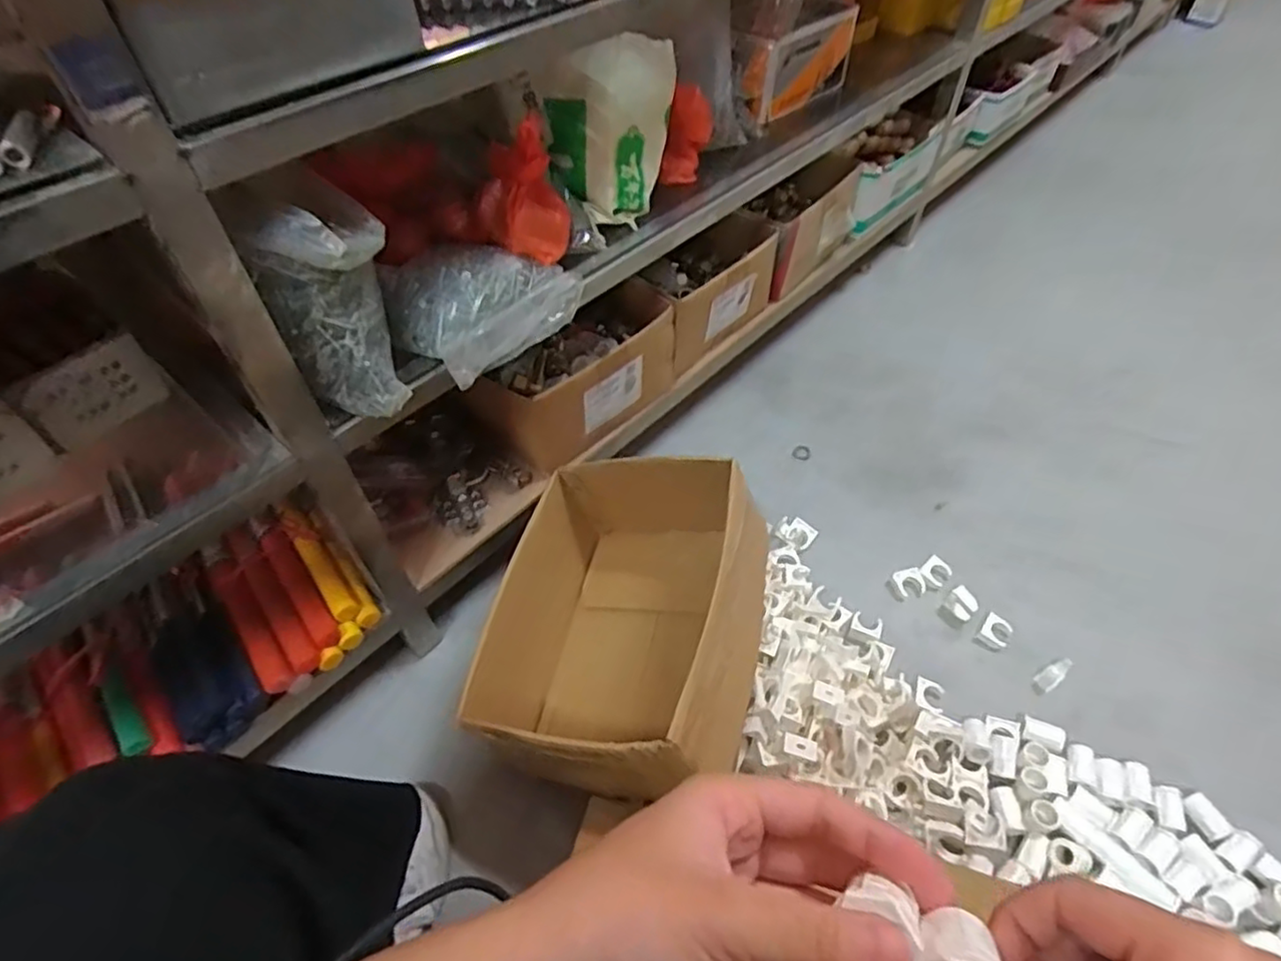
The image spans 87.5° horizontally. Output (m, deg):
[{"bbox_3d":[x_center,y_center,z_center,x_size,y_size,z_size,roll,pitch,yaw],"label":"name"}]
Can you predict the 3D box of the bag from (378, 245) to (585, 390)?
[{"bbox_3d":[-0.145,-0.166,0.606,0.115,0.065,0.173,28,56,22],"label":"bag"}]

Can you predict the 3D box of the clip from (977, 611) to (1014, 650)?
[{"bbox_3d":[0.408,0.173,0.766,0.030,0.011,0.039,30,57,24],"label":"clip"}]

